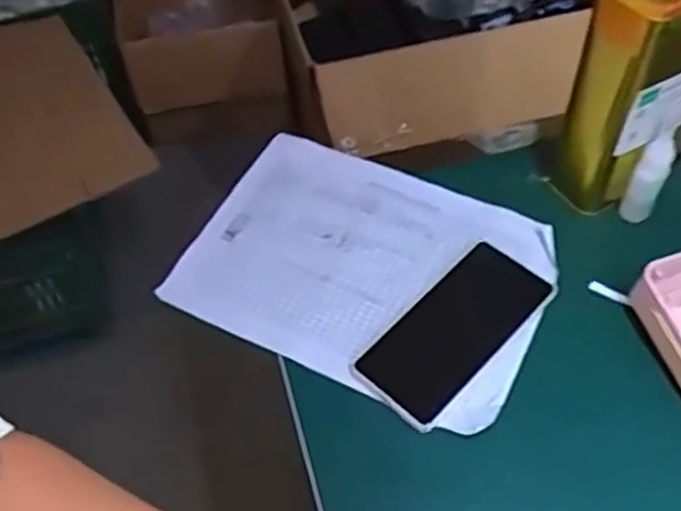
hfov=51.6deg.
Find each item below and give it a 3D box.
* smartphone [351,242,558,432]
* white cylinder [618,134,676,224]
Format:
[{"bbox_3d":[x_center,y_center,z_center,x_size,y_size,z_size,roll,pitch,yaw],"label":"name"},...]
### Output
[{"bbox_3d":[0.091,0.057,0.552,0.078,0.009,0.160,36,63,26],"label":"smartphone"},{"bbox_3d":[0.254,-0.063,0.586,0.025,0.079,0.027,22,58,19],"label":"white cylinder"}]

